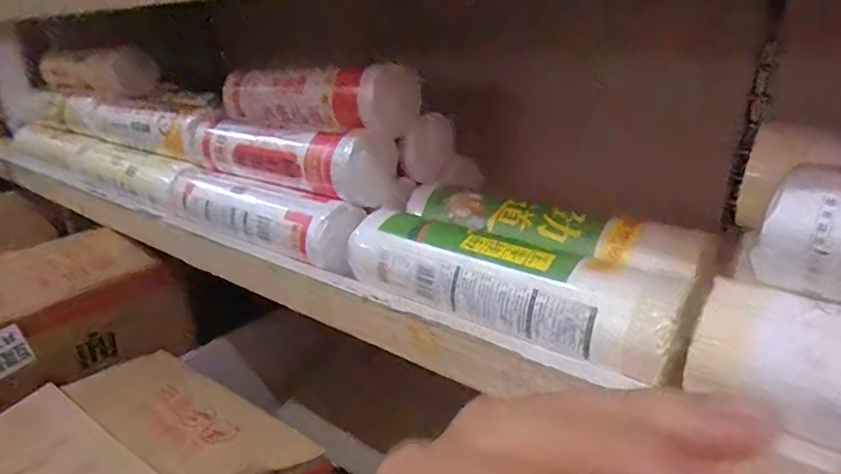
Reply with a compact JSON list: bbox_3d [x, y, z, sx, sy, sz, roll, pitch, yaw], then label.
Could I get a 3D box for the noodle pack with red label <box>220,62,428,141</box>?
[{"bbox_3d":[-0.103,-0.133,0.541,0.227,0.073,0.081,16,27,36],"label":"noodle pack with red label"}]

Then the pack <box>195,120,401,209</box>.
[{"bbox_3d":[-0.131,-0.080,0.544,0.244,0.068,0.070,13,26,32],"label":"pack"}]

